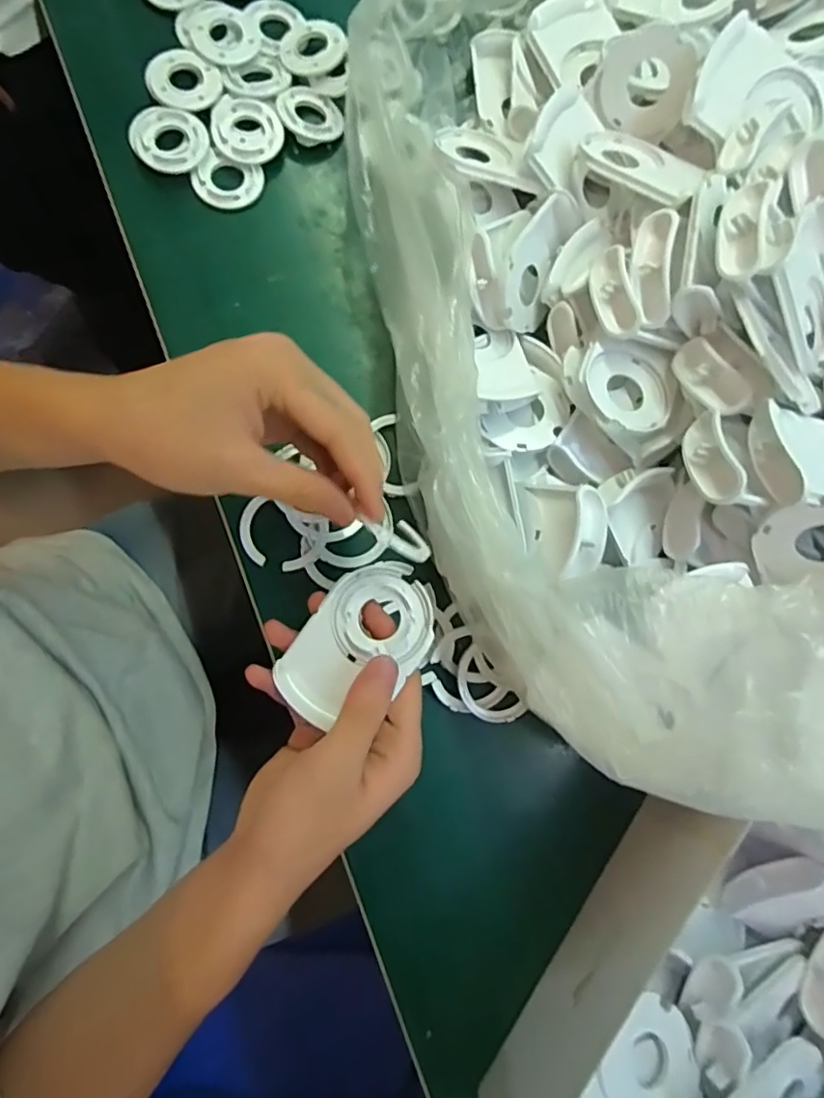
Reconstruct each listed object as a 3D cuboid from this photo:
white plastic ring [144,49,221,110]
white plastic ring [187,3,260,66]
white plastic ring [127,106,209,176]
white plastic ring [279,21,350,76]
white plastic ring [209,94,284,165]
[{"bbox_3d":[-0.147,-0.305,0.376,0.047,0.004,0.047,1,81,-7],"label":"white plastic ring"},{"bbox_3d":[-0.123,-0.338,0.383,0.043,0.007,0.043,1,81,-7],"label":"white plastic ring"},{"bbox_3d":[-0.153,-0.259,0.369,0.046,0.009,0.047,0,80,-1],"label":"white plastic ring"},{"bbox_3d":[-0.066,-0.334,0.388,0.043,0.008,0.043,-5,81,-8],"label":"white plastic ring"},{"bbox_3d":[-0.106,-0.270,0.375,0.043,0.007,0.047,1,81,-7],"label":"white plastic ring"}]

